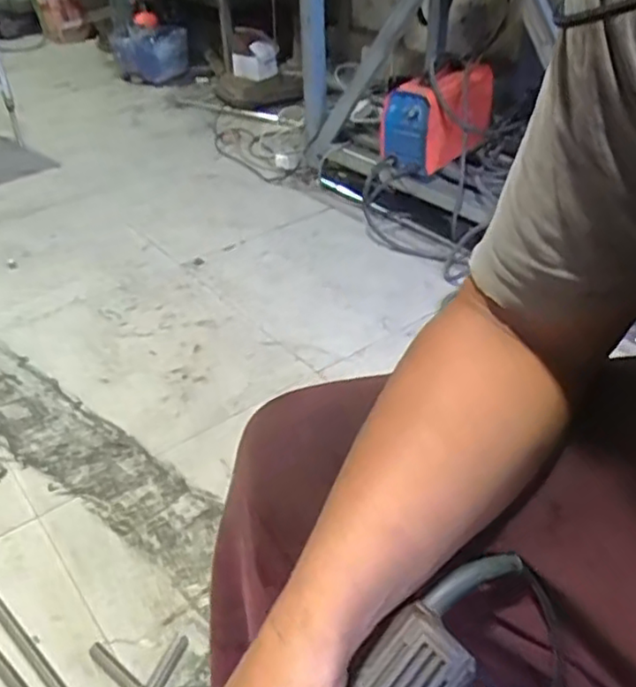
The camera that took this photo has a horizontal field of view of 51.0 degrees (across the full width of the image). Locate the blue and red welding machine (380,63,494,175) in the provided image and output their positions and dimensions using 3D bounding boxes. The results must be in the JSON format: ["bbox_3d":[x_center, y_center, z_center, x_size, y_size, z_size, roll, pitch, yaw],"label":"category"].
[{"bbox_3d":[0.297,-0.572,1.673,0.176,0.201,0.287,27,45,33],"label":"blue and red welding machine"}]

